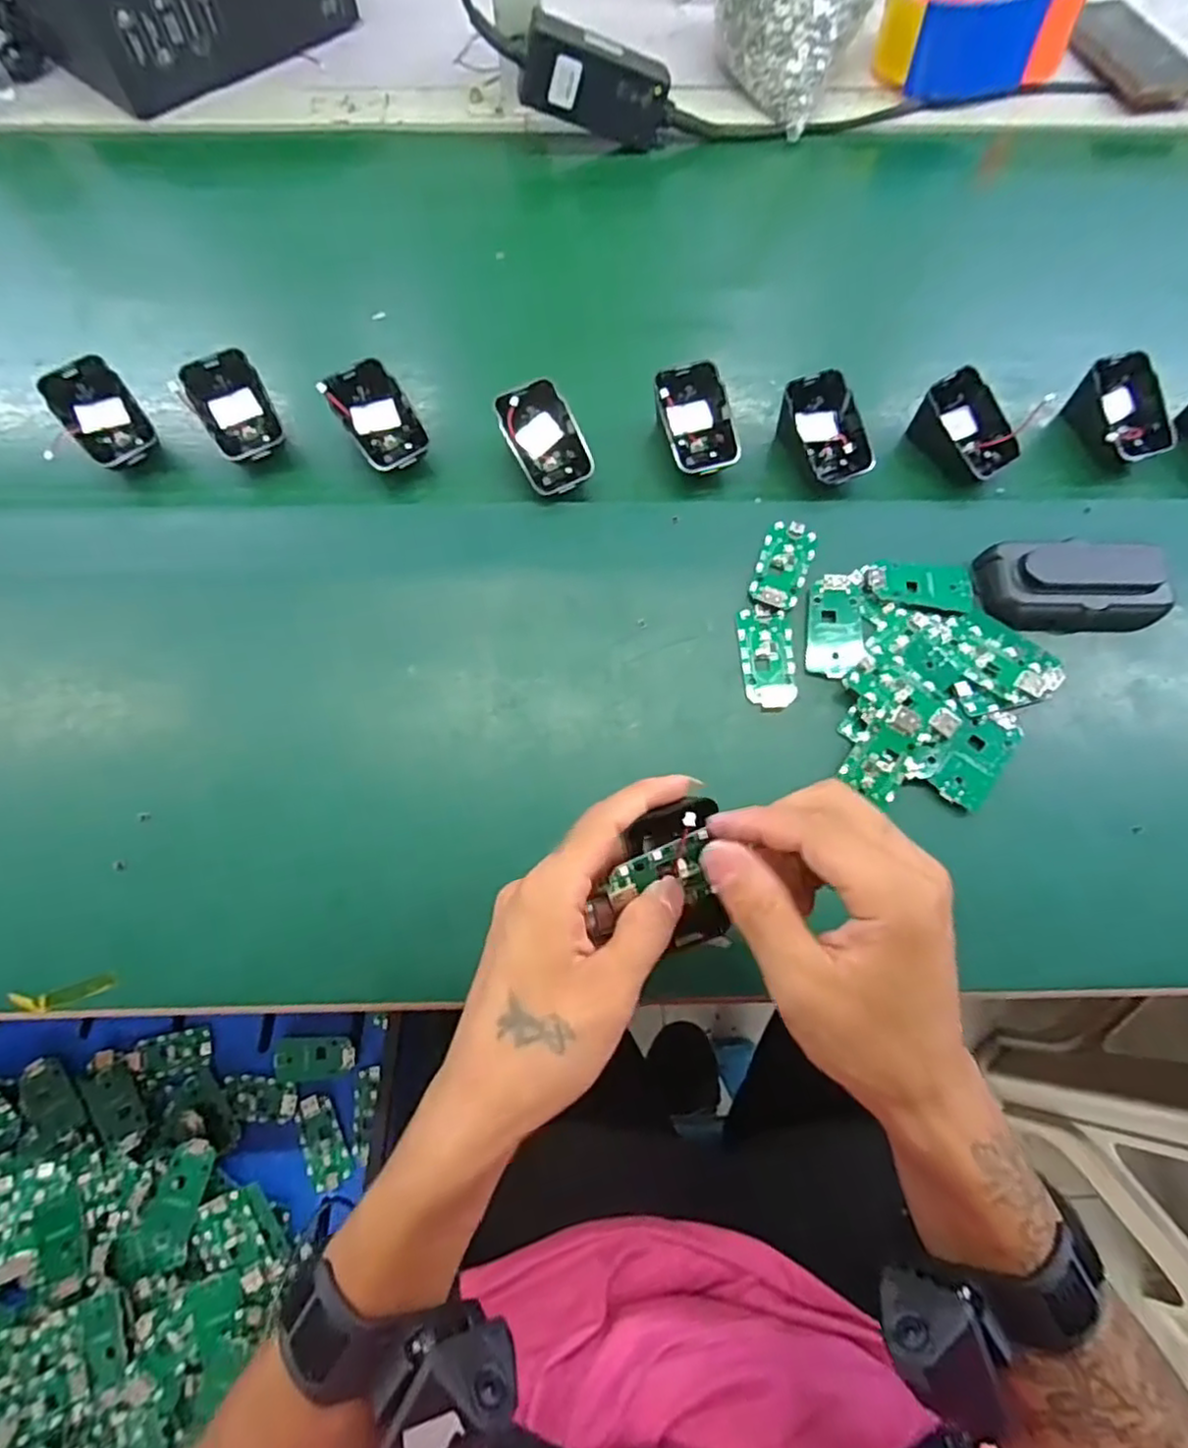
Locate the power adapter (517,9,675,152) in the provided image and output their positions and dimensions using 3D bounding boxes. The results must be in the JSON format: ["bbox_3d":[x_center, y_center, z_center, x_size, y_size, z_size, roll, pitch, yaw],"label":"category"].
[{"bbox_3d":[0.005,-0.506,0.531,0.122,0.055,0.025,5,67,-21],"label":"power adapter"}]

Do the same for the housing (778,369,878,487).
[{"bbox_3d":[0.148,-0.190,0.436,0.046,0.027,0.068,-22,98,-6],"label":"housing"}]

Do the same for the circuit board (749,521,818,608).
[{"bbox_3d":[0.117,-0.099,0.411,0.031,0.004,0.063,19,70,7],"label":"circuit board"}]

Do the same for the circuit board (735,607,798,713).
[{"bbox_3d":[0.102,-0.038,0.391,0.032,0.005,0.062,-2,69,-1],"label":"circuit board"}]

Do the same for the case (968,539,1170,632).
[{"bbox_3d":[0.288,-0.082,0.399,0.105,0.036,0.049,0,69,-1],"label":"case"}]

